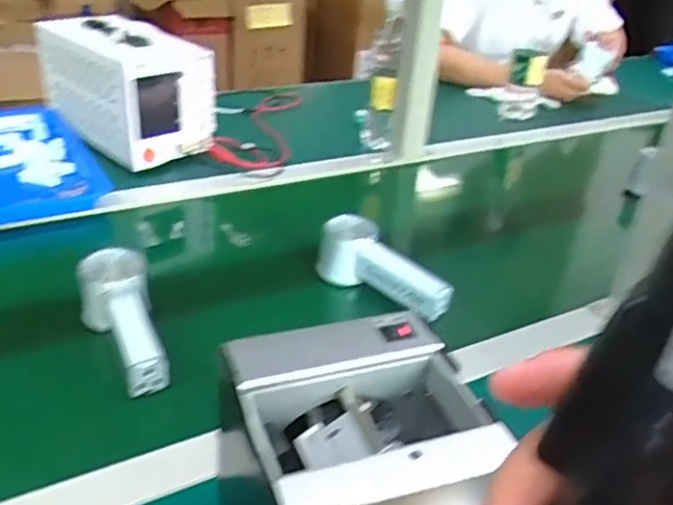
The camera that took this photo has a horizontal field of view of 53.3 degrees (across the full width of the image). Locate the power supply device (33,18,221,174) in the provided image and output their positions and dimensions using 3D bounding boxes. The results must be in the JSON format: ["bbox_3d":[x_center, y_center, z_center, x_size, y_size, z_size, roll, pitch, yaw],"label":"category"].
[{"bbox_3d":[-0.309,-0.248,0.985,0.142,0.144,0.265,-20,38,-37],"label":"power supply device"}]

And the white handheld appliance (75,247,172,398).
[{"bbox_3d":[-0.185,0.065,0.581,0.057,0.072,0.141,-8,32,-23],"label":"white handheld appliance"}]

